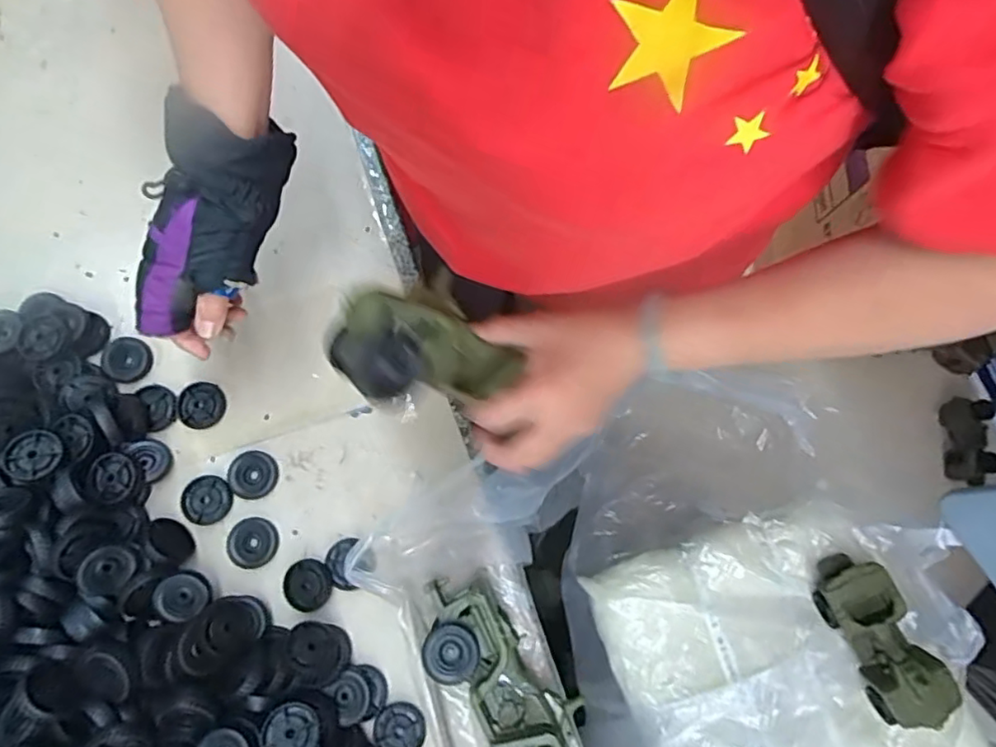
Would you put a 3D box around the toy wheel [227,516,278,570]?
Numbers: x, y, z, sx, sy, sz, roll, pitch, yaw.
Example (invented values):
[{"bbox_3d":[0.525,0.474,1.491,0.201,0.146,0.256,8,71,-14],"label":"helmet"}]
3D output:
[{"bbox_3d":[-0.224,0.154,0.537,0.043,0.008,0.044,0,77,-1],"label":"toy wheel"}]

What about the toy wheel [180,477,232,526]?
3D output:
[{"bbox_3d":[-0.271,0.118,0.548,0.044,0.008,0.044,0,77,-1],"label":"toy wheel"}]

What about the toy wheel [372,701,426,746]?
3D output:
[{"bbox_3d":[-0.084,0.307,0.506,0.043,0.008,0.045,0,77,-1],"label":"toy wheel"}]

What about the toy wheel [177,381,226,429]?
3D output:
[{"bbox_3d":[-0.282,0.030,0.563,0.042,0.009,0.043,12,78,2],"label":"toy wheel"}]

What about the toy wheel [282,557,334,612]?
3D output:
[{"bbox_3d":[-0.170,0.189,0.527,0.044,0.011,0.042,0,77,-1],"label":"toy wheel"}]

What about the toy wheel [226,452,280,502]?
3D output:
[{"bbox_3d":[-0.228,0.094,0.549,0.041,0.011,0.043,0,77,-1],"label":"toy wheel"}]

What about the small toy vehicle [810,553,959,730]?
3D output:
[{"bbox_3d":[0.453,0.309,0.696,0.080,0.075,0.185,-23,79,-7],"label":"small toy vehicle"}]

